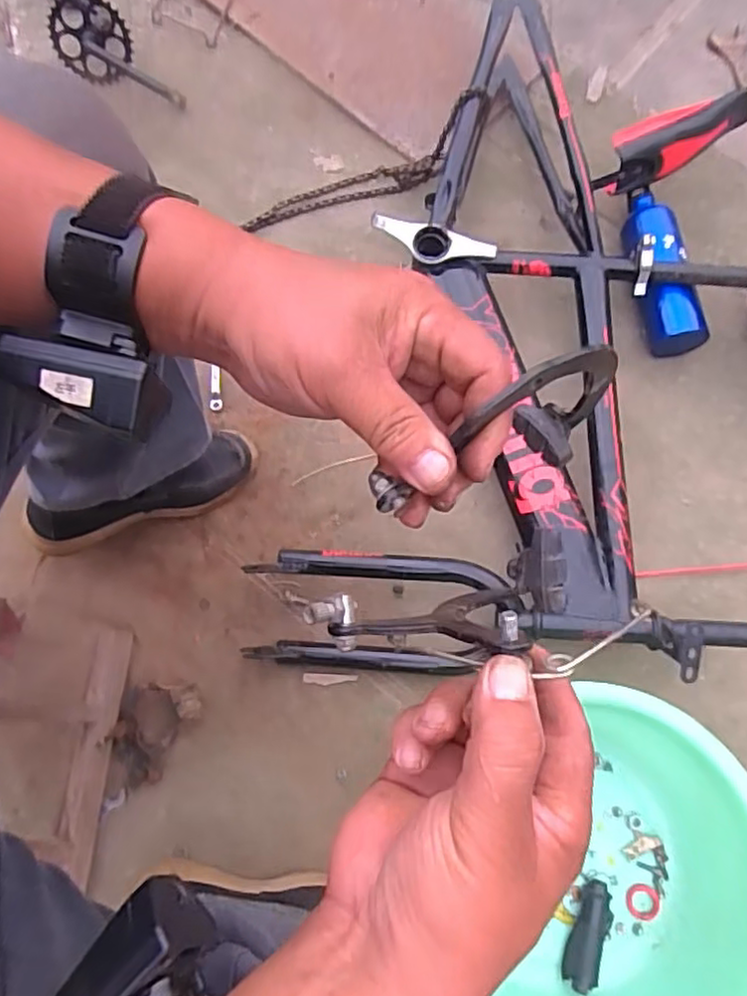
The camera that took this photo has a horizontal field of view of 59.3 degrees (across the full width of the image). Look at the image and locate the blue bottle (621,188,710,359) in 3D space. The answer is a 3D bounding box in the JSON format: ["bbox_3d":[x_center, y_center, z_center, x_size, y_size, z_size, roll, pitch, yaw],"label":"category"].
[{"bbox_3d":[0.365,-0.294,0.856,0.075,0.074,0.222,-15,78,-4],"label":"blue bottle"}]

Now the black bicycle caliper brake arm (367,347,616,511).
[{"bbox_3d":[0.052,-0.027,0.285,0.116,0.087,0.031,-20,78,-5],"label":"black bicycle caliper brake arm"}]

